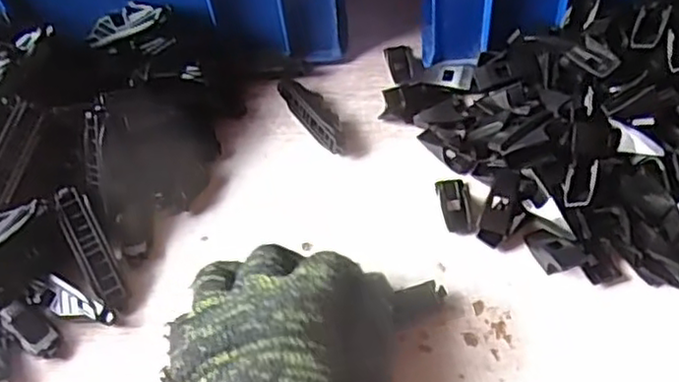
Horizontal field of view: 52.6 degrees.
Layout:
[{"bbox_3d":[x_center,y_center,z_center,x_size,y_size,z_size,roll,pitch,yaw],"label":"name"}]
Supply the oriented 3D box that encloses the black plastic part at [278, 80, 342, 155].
[{"bbox_3d":[-0.015,-0.054,0.478,0.025,0.017,0.069,-29,54,-17],"label":"black plastic part"}]

